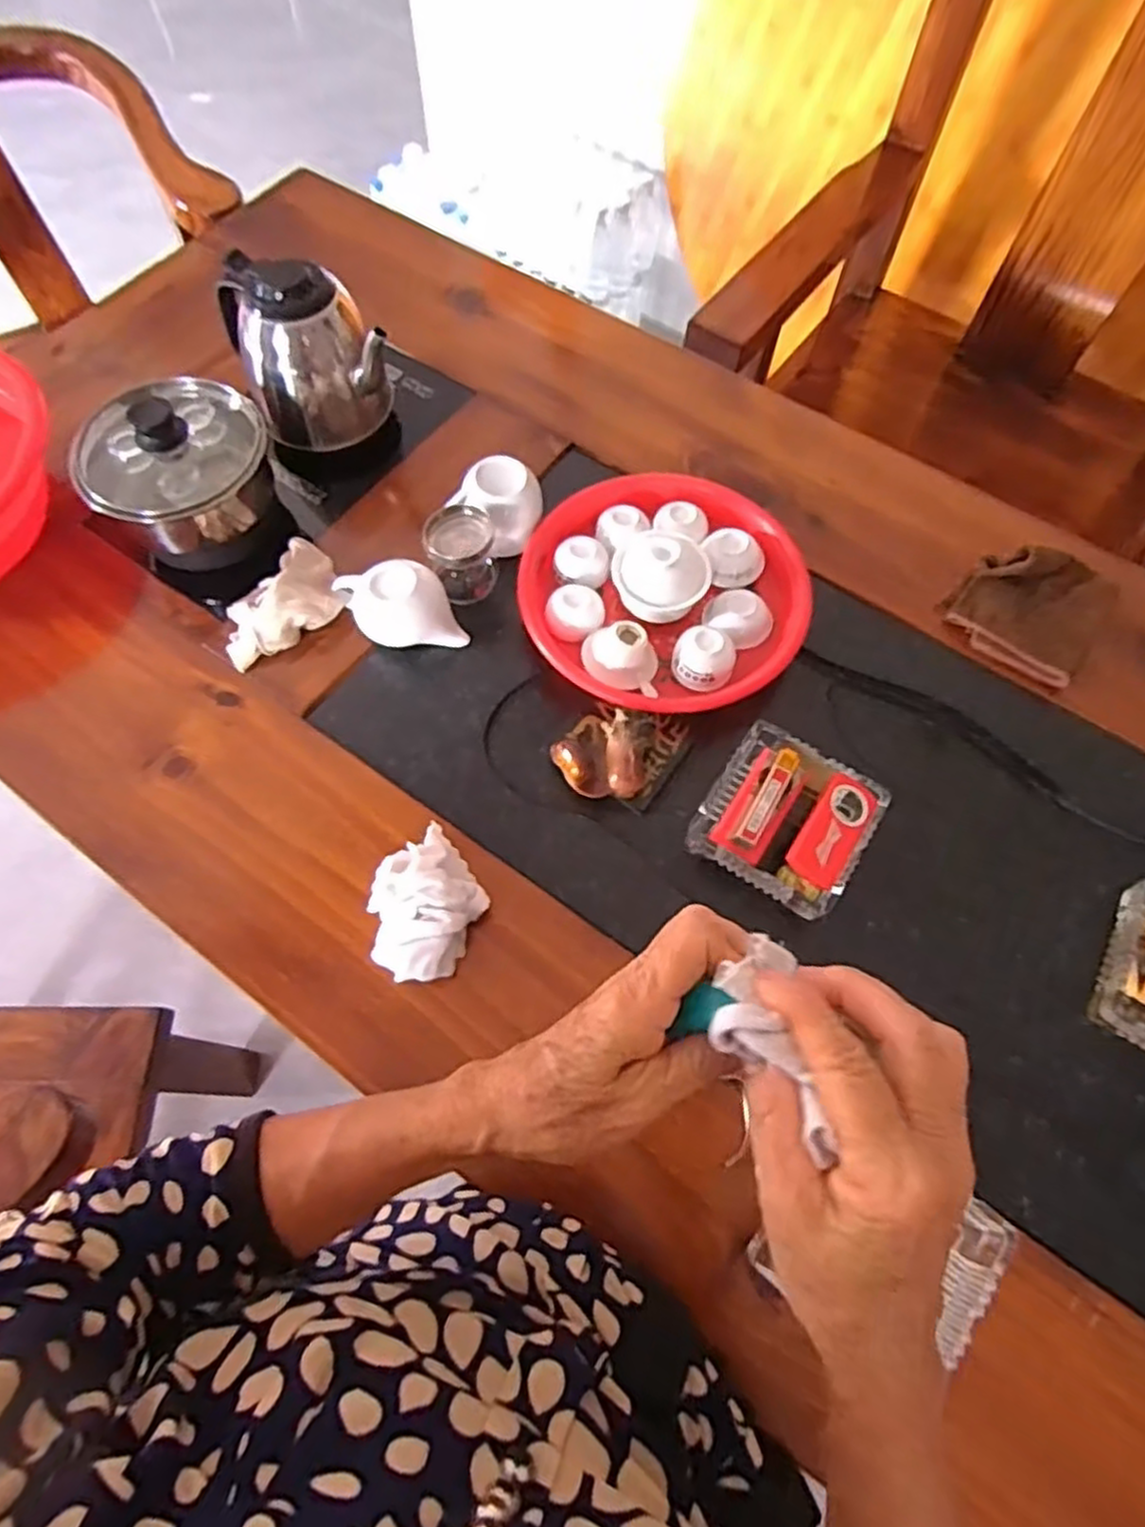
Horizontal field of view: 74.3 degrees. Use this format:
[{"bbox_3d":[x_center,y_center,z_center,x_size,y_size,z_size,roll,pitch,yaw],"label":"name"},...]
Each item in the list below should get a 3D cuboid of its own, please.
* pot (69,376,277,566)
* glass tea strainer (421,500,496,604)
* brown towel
[{"bbox_3d":[-0.354,-0.262,0.693,0.162,0.118,0.130,-36,71,-15],"label":"pot"},{"bbox_3d":[-0.101,-0.189,0.690,0.061,0.066,0.060,0,65,1],"label":"glass tea strainer"},{"bbox_3d":[0.417,-0.146,0.681,0.125,0.037,0.130,36,70,14],"label":"brown towel"}]

